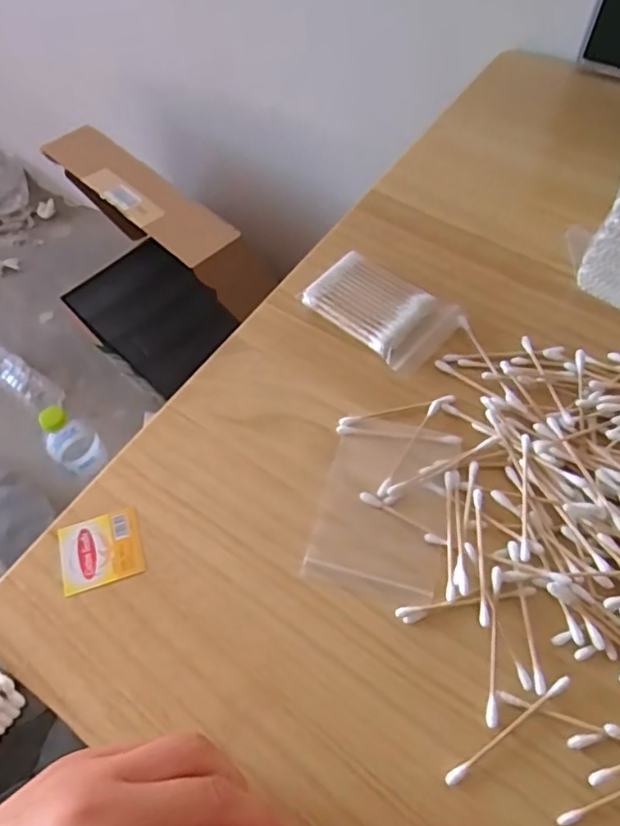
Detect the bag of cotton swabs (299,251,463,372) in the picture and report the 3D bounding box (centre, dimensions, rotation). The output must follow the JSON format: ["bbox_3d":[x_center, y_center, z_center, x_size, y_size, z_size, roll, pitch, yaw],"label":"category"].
[{"bbox_3d":[0.047,-0.069,0.382,0.090,0.015,0.059,39,69,22],"label":"bag of cotton swabs"}]

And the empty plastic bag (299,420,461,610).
[{"bbox_3d":[0.040,0.050,0.319,0.067,0.005,0.099,12,61,9],"label":"empty plastic bag"}]

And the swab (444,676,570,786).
[{"bbox_3d":[0.090,0.142,0.261,0.072,0.006,0.005,-31,63,-15],"label":"swab"}]

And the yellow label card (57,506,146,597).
[{"bbox_3d":[-0.114,0.073,0.315,0.043,0.004,0.039,-17,61,-7],"label":"yellow label card"}]

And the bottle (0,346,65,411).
[{"bbox_3d":[-0.525,-0.068,1.013,0.229,0.058,0.062,27,60,19],"label":"bottle"}]

